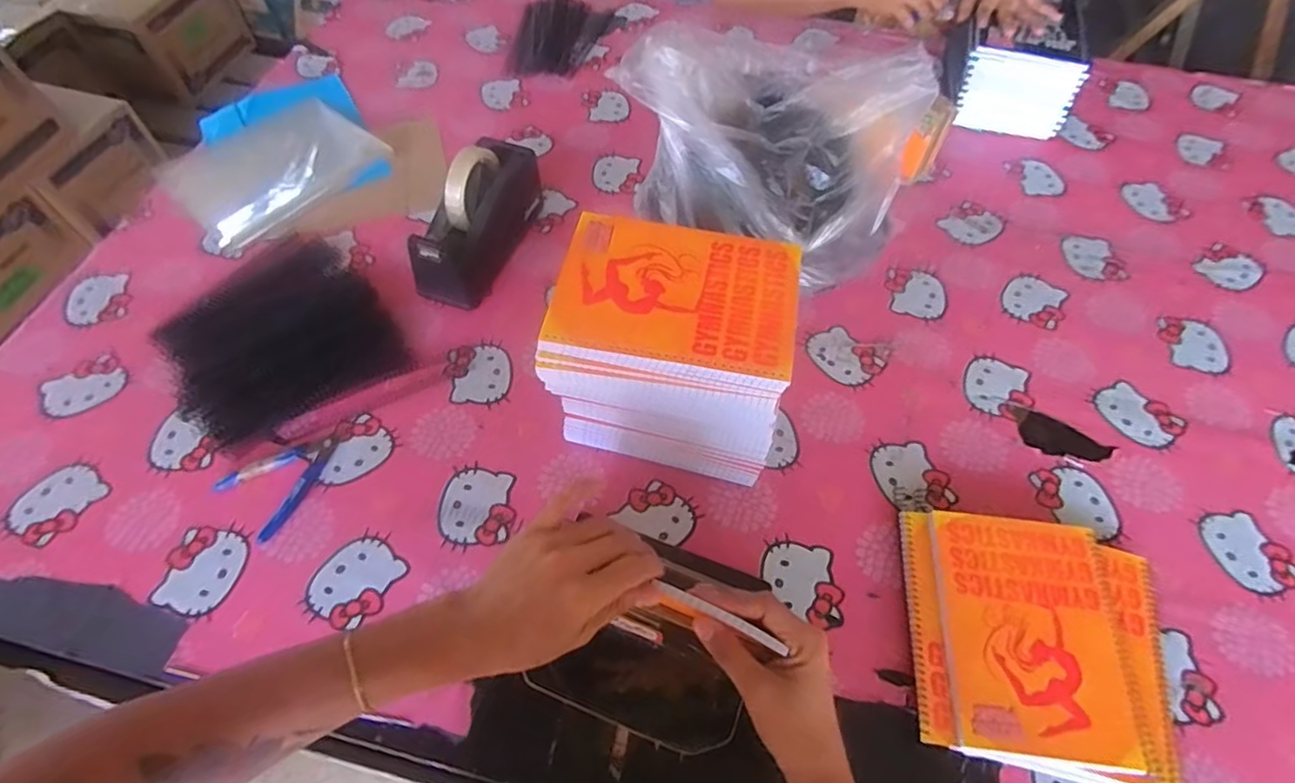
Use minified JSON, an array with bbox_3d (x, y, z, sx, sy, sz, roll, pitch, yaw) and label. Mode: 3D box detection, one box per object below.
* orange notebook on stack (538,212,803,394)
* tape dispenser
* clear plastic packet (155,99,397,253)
[{"bbox_3d":[0.025,-0.081,0.519,0.193,0.013,0.146,10,57,5],"label":"orange notebook on stack"},{"bbox_3d":[-0.205,-0.202,0.742,0.066,0.121,0.215,18,58,10],"label":"tape dispenser"},{"bbox_3d":[-0.520,-0.318,0.867,0.221,0.022,0.244,39,64,21],"label":"clear plastic packet"}]

